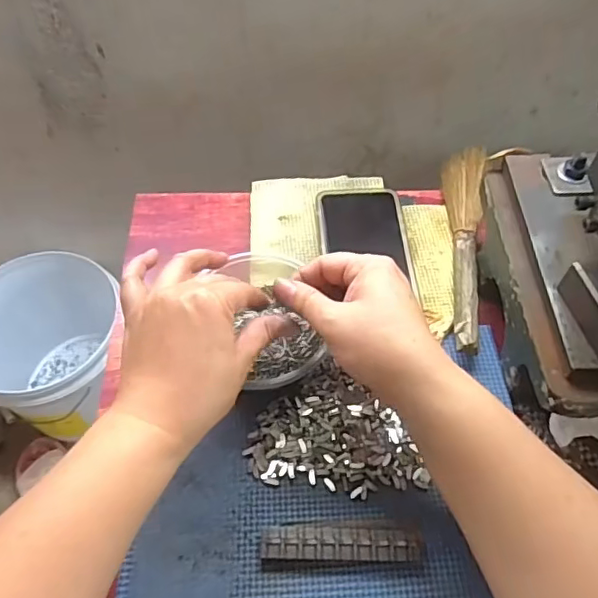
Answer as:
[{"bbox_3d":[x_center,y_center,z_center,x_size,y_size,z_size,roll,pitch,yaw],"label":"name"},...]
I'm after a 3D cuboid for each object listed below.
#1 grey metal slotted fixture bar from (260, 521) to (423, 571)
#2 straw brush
[{"bbox_3d":[0.027,0.156,0.363,0.101,0.012,0.027,-1,56,-2],"label":"grey metal slotted fixture bar"},{"bbox_3d":[0.146,-0.053,0.500,0.034,0.026,0.231,7,56,3],"label":"straw brush"}]

